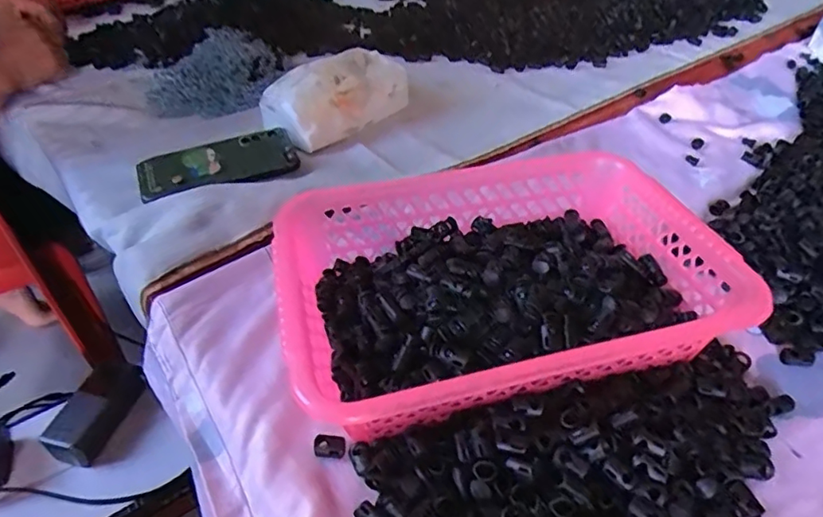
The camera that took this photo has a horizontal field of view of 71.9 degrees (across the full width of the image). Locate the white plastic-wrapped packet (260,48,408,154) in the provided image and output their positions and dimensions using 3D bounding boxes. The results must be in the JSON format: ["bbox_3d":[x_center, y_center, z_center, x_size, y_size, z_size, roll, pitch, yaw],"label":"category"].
[{"bbox_3d":[-0.080,-0.198,0.673,0.186,0.067,0.073,-30,48,-30],"label":"white plastic-wrapped packet"}]

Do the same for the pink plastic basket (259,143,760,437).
[{"bbox_3d":[0.062,0.019,0.426,0.305,0.074,0.214,-9,41,-10],"label":"pink plastic basket"}]

